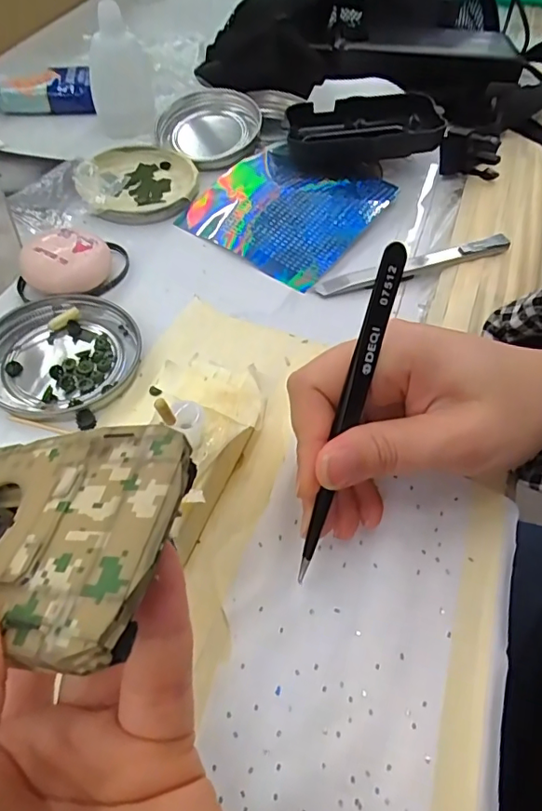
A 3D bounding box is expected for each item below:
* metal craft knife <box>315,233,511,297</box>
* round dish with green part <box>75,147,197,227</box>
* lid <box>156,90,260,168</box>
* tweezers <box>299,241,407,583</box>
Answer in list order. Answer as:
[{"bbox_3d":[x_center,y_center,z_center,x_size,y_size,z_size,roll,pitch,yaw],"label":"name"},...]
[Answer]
[{"bbox_3d":[0.088,-0.087,0.320,0.127,0.012,0.013,-15,58,-14],"label":"metal craft knife"},{"bbox_3d":[-0.093,-0.156,0.360,0.078,0.013,0.078,2,55,-3],"label":"round dish with green part"},{"bbox_3d":[-0.048,-0.211,0.389,0.067,0.015,0.074,22,57,11],"label":"lid"},{"bbox_3d":[0.029,0.006,0.198,0.009,0.131,0.008,16,16,7],"label":"tweezers"}]

